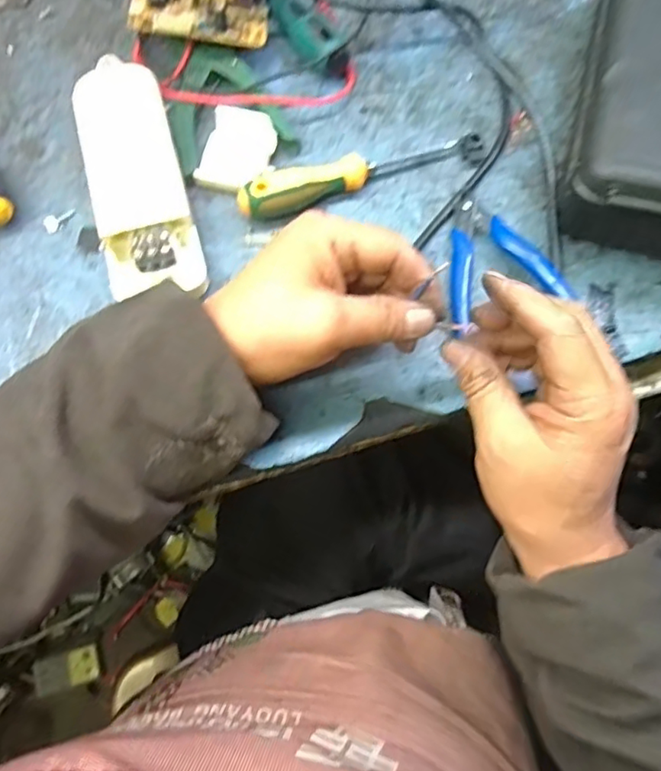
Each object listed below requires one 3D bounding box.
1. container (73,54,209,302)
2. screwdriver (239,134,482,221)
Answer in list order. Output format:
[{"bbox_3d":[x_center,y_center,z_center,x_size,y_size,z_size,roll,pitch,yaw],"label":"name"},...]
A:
[{"bbox_3d":[-0.132,-0.139,0.406,0.061,0.036,0.183,-15,73,-5],"label":"container"},{"bbox_3d":[0.023,-0.149,0.411,0.176,0.029,0.025,-19,74,-6],"label":"screwdriver"}]

